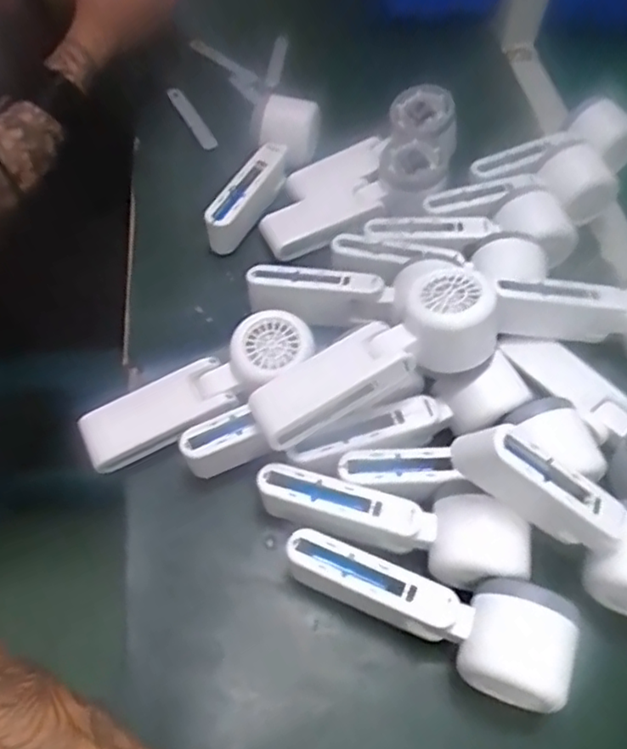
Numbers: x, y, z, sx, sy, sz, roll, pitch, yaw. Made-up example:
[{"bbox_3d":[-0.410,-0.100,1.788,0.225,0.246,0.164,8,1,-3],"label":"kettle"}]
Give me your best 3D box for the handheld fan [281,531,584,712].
[{"bbox_3d":[0.066,0.132,0.371,0.163,0.053,0.059,23,59,11],"label":"handheld fan"}]

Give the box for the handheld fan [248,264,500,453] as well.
[{"bbox_3d":[0.039,-0.009,0.409,0.166,0.043,0.059,-29,62,0],"label":"handheld fan"}]

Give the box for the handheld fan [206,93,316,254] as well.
[{"bbox_3d":[-0.047,-0.172,0.545,0.040,0.053,0.151,25,72,12],"label":"handheld fan"}]

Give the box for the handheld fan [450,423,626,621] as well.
[{"bbox_3d":[0.153,0.080,0.366,0.159,0.052,0.055,36,60,-8],"label":"handheld fan"}]

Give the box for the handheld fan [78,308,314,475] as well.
[{"bbox_3d":[-0.081,0.013,0.437,0.172,0.030,0.046,-30,62,4],"label":"handheld fan"}]

